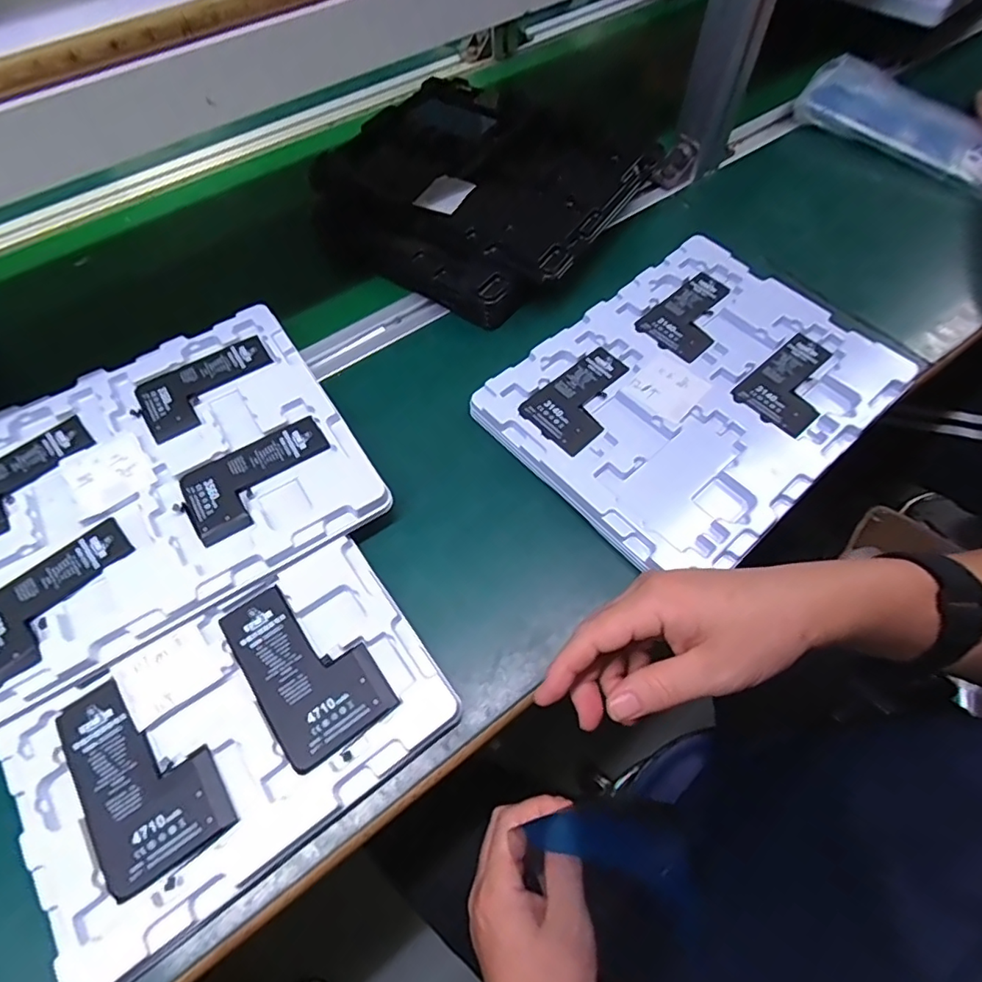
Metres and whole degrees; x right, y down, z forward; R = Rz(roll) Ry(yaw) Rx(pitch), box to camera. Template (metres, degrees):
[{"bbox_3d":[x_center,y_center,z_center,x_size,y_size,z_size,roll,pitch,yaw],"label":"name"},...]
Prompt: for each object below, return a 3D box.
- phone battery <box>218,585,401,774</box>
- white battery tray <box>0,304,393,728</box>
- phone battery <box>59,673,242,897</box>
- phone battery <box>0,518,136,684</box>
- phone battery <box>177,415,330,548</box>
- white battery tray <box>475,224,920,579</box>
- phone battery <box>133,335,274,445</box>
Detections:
[{"bbox_3d":[-0.111,0.102,0.327,0.064,0.008,0.106,-36,65,-17],"label":"phone battery"},{"bbox_3d":[-0.239,-0.007,0.368,0.276,0.016,0.214,-31,63,-15],"label":"white battery tray"},{"bbox_3d":[-0.191,0.150,0.299,0.063,0.005,0.108,-34,64,-16],"label":"phone battery"},{"bbox_3d":[-0.263,0.064,0.331,0.098,0.007,0.060,-41,66,-19],"label":"phone battery"},{"bbox_3d":[-0.157,-0.010,0.374,0.100,0.006,0.059,-32,64,-15],"label":"phone battery"},{"bbox_3d":[0.164,-0.081,0.439,0.299,0.034,0.217,-38,65,-18],"label":"white battery tray"},{"bbox_3d":[-0.212,-0.079,0.414,0.097,0.007,0.060,-30,63,-14],"label":"phone battery"}]

